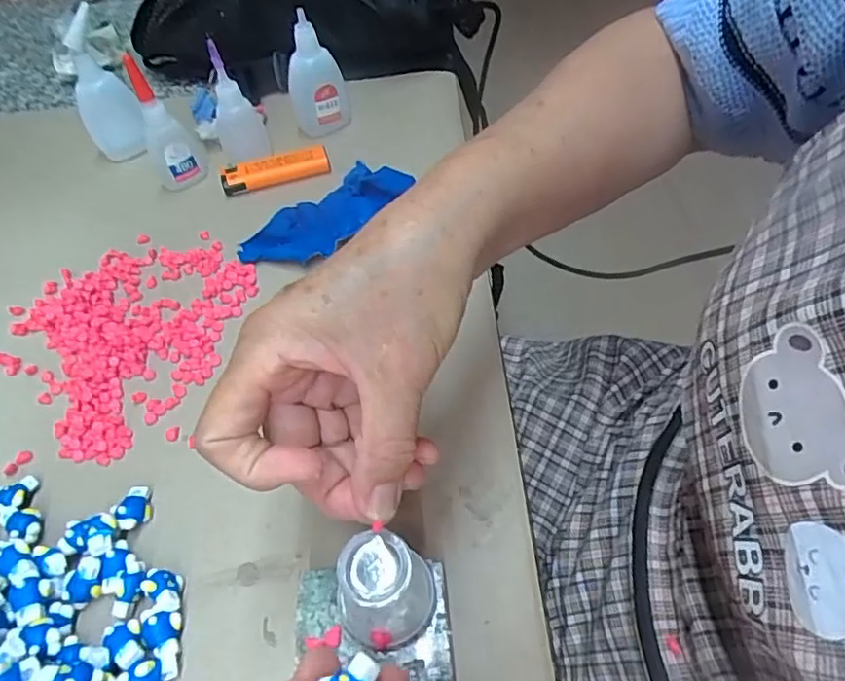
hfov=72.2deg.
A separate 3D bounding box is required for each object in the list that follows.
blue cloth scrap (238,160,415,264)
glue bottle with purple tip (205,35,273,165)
[{"bbox_3d":[-0.066,-0.086,0.391,0.115,0.023,0.048,-40,59,-23],"label":"blue cloth scrap"},{"bbox_3d":[-0.139,-0.174,0.426,0.034,0.092,0.026,-17,53,-8],"label":"glue bottle with purple tip"}]

